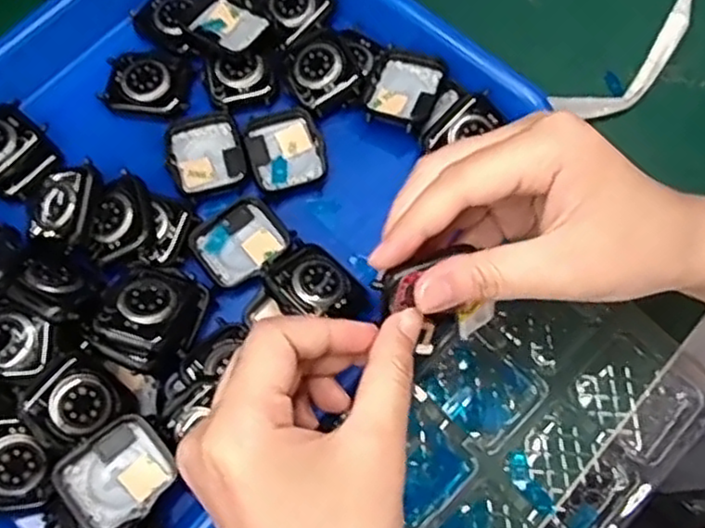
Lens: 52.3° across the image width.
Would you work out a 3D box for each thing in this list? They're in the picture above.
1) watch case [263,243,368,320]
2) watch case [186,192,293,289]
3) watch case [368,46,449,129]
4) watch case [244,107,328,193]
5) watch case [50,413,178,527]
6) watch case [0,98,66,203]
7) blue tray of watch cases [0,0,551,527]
[{"bbox_3d":[-0.017,0.010,0.331,0.045,0.013,0.035,38,72,13],"label":"watch case"},{"bbox_3d":[-0.053,-0.010,0.344,0.042,0.011,0.038,-41,74,-15],"label":"watch case"},{"bbox_3d":[0.026,-0.090,0.368,0.034,0.009,0.043,21,69,7],"label":"watch case"},{"bbox_3d":[-0.034,-0.056,0.360,0.038,0.008,0.040,-19,70,-8],"label":"watch case"},{"bbox_3d":[-0.094,0.086,0.290,0.041,0.013,0.036,-39,74,-15],"label":"watch case"},{"bbox_3d":[-0.170,-0.054,0.350,0.043,0.012,0.045,39,73,13],"label":"watch case"},{"bbox_3d":[-0.099,-0.031,0.354,0.248,0.051,0.322,38,72,13],"label":"blue tray of watch cases"}]

